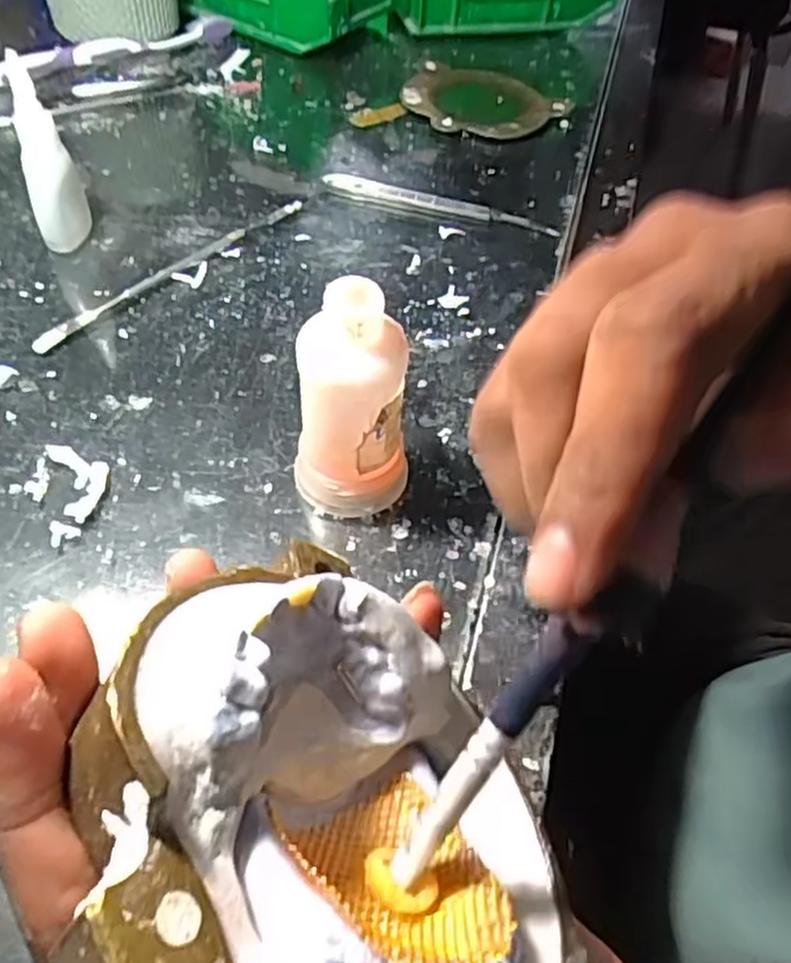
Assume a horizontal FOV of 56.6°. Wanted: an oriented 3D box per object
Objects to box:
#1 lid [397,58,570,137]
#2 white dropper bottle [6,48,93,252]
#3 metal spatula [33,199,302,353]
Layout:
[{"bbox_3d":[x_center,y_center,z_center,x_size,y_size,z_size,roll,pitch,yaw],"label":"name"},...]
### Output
[{"bbox_3d":[0.057,-0.265,0.508,0.098,0.009,0.099,2,51,-3],"label":"lid"},{"bbox_3d":[-0.169,-0.154,0.354,0.018,0.084,0.025,11,51,4],"label":"white dropper bottle"},{"bbox_3d":[-0.110,-0.109,0.373,0.012,0.006,0.163,36,57,22],"label":"metal spatula"}]

